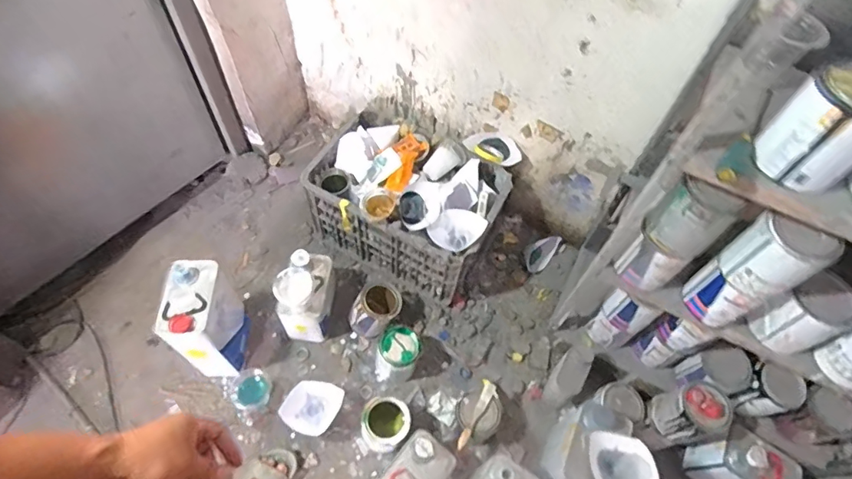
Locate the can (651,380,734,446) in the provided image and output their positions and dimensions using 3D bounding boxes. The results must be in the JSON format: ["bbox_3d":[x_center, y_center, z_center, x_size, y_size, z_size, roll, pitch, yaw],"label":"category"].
[{"bbox_3d":[0.580,0.373,1.071,0.110,0.140,0.110,2,59,-3],"label":"can"}]

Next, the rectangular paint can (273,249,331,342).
[{"bbox_3d":[-0.298,0.137,1.240,0.109,0.247,0.180,1,60,-3],"label":"rectangular paint can"}]

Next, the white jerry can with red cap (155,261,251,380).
[{"bbox_3d":[-0.496,0.190,1.140,0.106,0.302,0.195,0,59,-4],"label":"white jerry can with red cap"}]

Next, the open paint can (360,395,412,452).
[{"bbox_3d":[-0.091,0.431,1.151,0.107,0.127,0.100,2,60,-3],"label":"open paint can"}]

